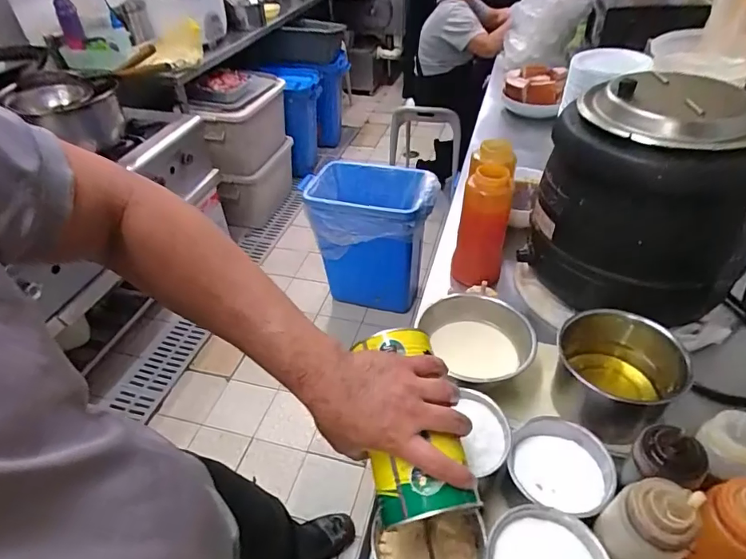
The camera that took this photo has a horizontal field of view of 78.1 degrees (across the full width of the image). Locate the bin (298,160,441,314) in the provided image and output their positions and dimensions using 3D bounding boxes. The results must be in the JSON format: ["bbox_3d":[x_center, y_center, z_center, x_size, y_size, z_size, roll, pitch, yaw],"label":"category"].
[{"bbox_3d":[-0.016,-0.146,1.854,0.511,0.539,0.310,14,44,18],"label":"bin"}]

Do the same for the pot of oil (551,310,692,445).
[{"bbox_3d":[0.320,0.131,0.617,0.139,0.128,0.147,-2,42,2],"label":"pot of oil"}]

